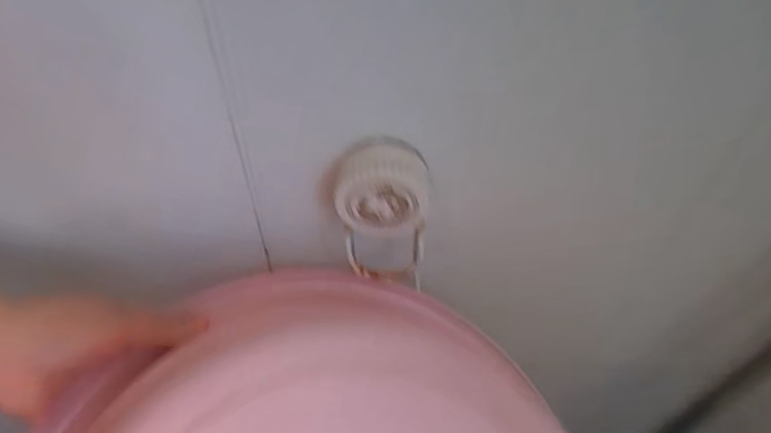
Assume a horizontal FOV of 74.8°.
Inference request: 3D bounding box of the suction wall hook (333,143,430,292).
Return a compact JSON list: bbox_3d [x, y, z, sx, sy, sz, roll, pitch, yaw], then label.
[{"bbox_3d":[-0.002,0.002,0.330,0.055,0.097,0.034,2,49,1],"label":"suction wall hook"}]

